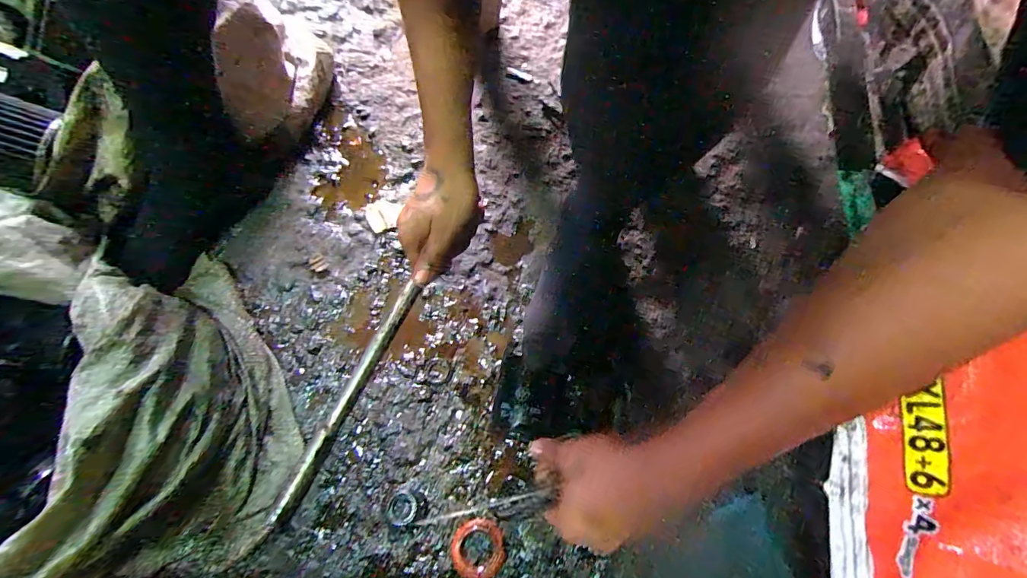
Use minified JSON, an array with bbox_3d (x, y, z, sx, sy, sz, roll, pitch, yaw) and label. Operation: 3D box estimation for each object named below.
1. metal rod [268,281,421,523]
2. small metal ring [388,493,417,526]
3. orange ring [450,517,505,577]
[{"bbox_3d":[-0.132,0.083,0.366,0.013,0.010,0.206,22,66,6],"label":"metal rod"},{"bbox_3d":[-0.116,0.230,0.464,0.030,0.004,0.030,0,72,-1],"label":"small metal ring"},{"bbox_3d":[-0.037,0.265,0.452,0.053,0.004,0.057,0,72,-1],"label":"orange ring"}]

